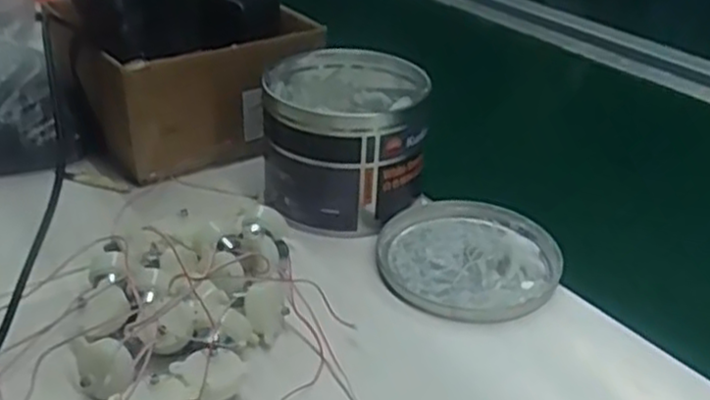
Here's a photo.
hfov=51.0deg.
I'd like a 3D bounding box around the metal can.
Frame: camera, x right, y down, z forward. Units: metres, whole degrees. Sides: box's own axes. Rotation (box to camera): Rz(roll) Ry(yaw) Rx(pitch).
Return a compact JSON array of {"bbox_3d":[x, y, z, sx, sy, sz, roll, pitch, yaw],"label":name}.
[{"bbox_3d":[-0.009,-0.051,0.609,0.127,0.104,0.138,2,31,-1],"label":"metal can"}]

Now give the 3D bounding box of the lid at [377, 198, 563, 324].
[{"bbox_3d":[0.088,0.041,0.551,0.138,0.015,0.127,2,31,-1],"label":"lid"}]

